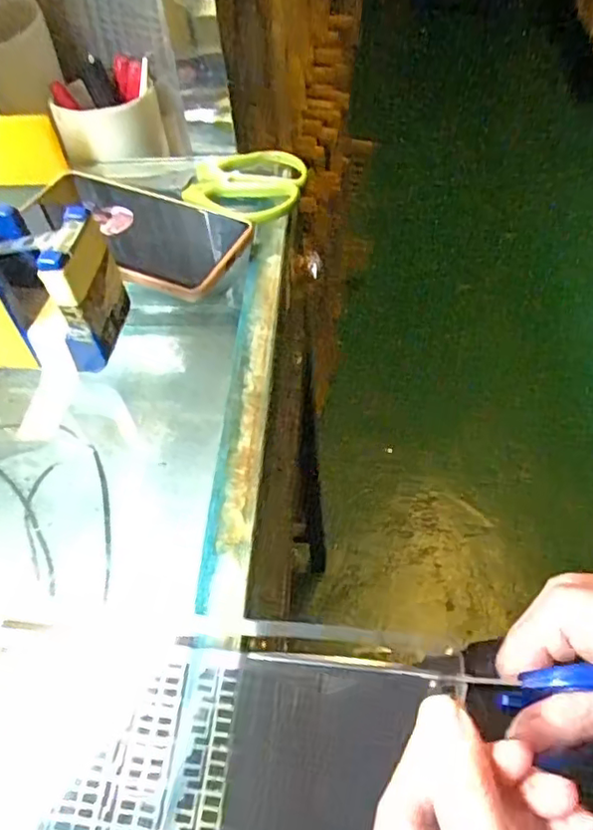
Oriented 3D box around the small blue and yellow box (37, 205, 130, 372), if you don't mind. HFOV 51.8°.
[{"bbox_3d":[-0.109,-0.064,0.320,0.017,0.072,0.045,6,54,10],"label":"small blue and yellow box"}]

